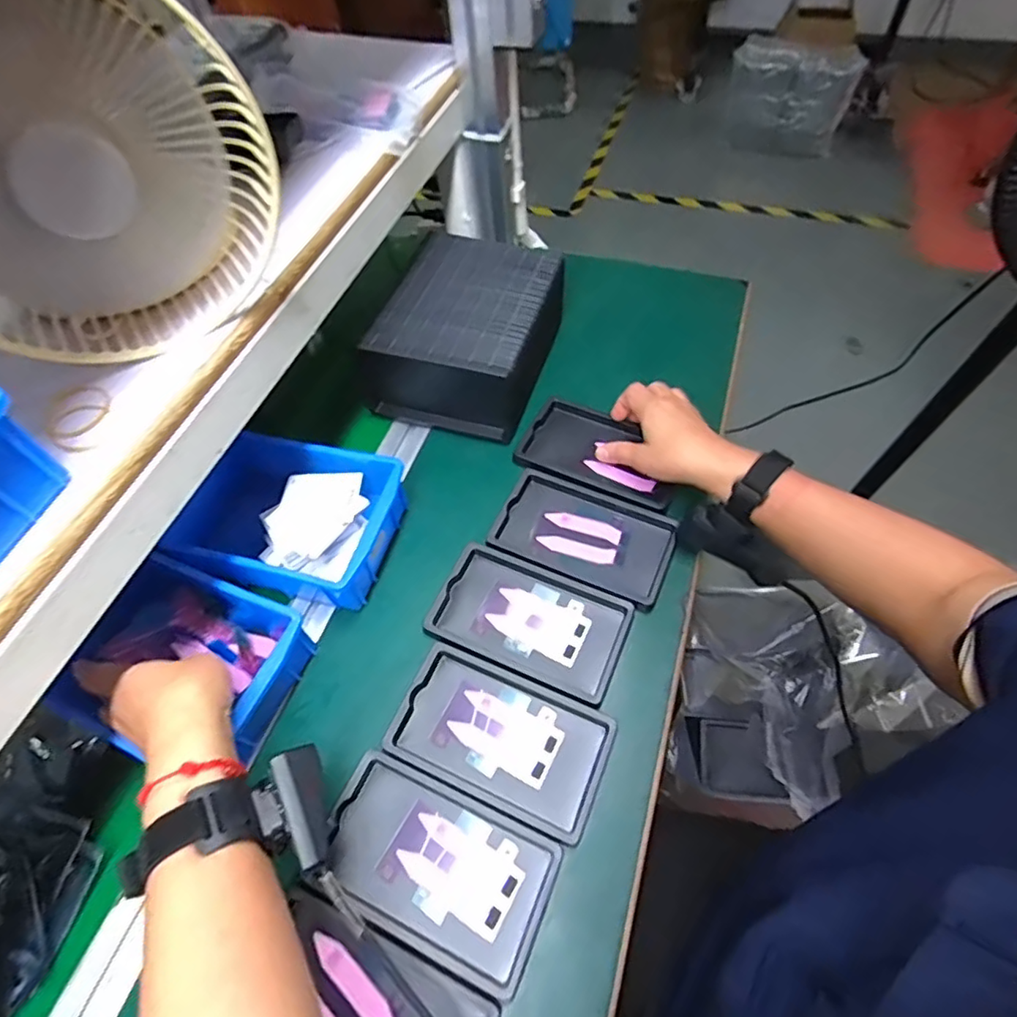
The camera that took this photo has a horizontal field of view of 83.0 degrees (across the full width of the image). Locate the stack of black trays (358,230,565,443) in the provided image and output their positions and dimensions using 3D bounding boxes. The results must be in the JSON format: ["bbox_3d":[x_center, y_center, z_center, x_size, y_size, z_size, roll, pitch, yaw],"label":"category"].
[{"bbox_3d":[-0.043,-0.192,0.621,0.171,0.096,0.200,12,59,12],"label":"stack of black trays"}]

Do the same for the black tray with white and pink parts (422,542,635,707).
[{"bbox_3d":[0.017,0.094,0.492,0.158,0.012,0.095,20,61,16],"label":"black tray with white and pink parts"}]

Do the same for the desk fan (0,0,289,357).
[{"bbox_3d":[-0.227,-0.180,0.306,0.194,0.183,0.059,-33,61,-16],"label":"desk fan"}]

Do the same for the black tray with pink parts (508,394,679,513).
[{"bbox_3d":[0.093,-0.056,0.586,0.154,0.023,0.095,20,62,15],"label":"black tray with pink parts"}]

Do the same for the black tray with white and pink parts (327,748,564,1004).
[{"bbox_3d":[-0.051,0.248,0.401,0.157,0.015,0.094,20,61,16],"label":"black tray with white and pink parts"}]

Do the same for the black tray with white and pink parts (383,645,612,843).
[{"bbox_3d":[-0.007,0.175,0.443,0.158,0.012,0.092,20,61,16],"label":"black tray with white and pink parts"}]

